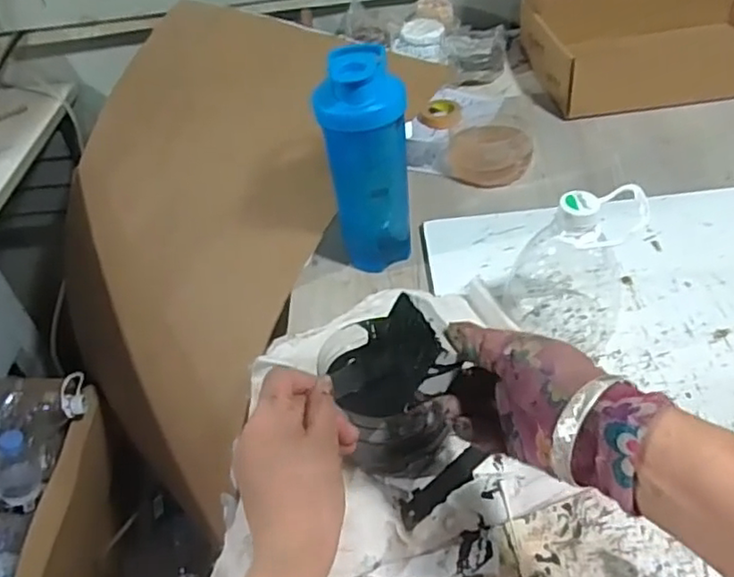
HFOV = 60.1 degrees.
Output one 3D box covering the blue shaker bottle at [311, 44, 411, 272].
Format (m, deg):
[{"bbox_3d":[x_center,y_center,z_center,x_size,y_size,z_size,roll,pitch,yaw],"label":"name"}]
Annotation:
[{"bbox_3d":[0.006,-0.120,0.647,0.079,0.232,0.075,-1,42,8],"label":"blue shaker bottle"}]

